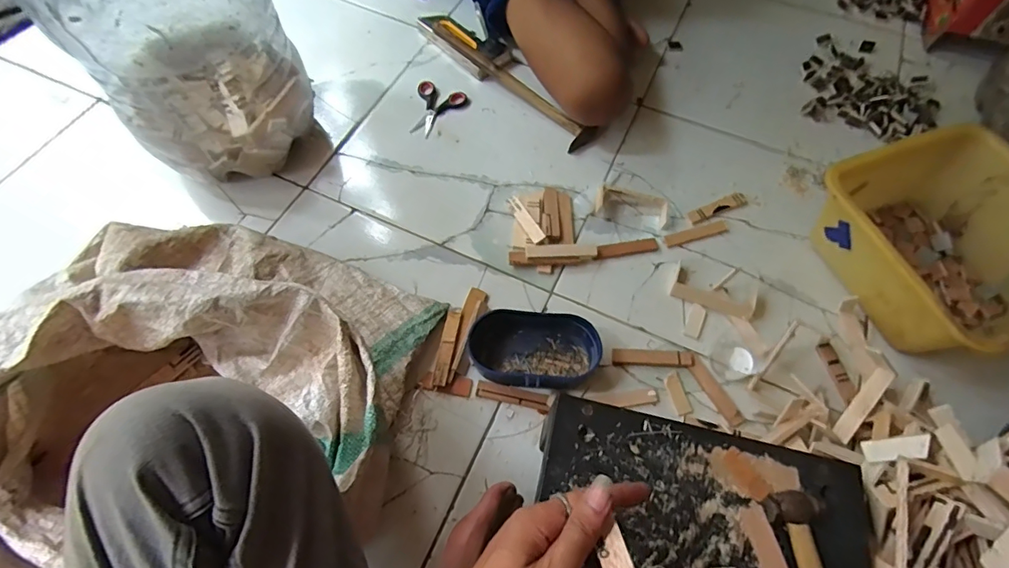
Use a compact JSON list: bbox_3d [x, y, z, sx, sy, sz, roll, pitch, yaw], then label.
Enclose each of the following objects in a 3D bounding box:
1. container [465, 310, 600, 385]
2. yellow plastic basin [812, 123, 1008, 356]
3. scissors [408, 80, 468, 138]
[{"bbox_3d":[0.036,0.078,0.597,0.159,0.043,0.109,0,63,-3],"label":"container"},{"bbox_3d":[0.570,-0.047,0.635,0.245,0.136,0.272,-20,66,-12],"label":"yellow plastic basin"},{"bbox_3d":[-0.124,-0.293,0.814,0.087,0.013,0.113,24,65,9],"label":"scissors"}]

